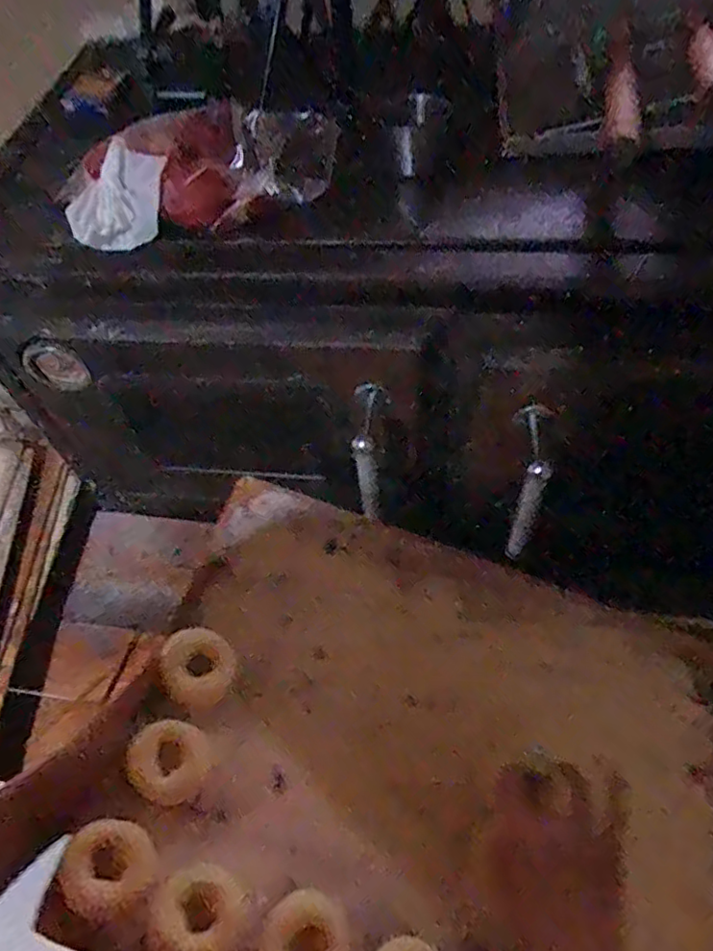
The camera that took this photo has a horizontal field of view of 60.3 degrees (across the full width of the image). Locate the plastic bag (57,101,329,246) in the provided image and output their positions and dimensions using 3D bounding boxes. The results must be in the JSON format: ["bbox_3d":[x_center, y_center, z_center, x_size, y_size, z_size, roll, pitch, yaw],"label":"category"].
[{"bbox_3d":[-0.169,-0.321,0.661,0.297,0.127,0.090,-12,56,-3],"label":"plastic bag"}]

